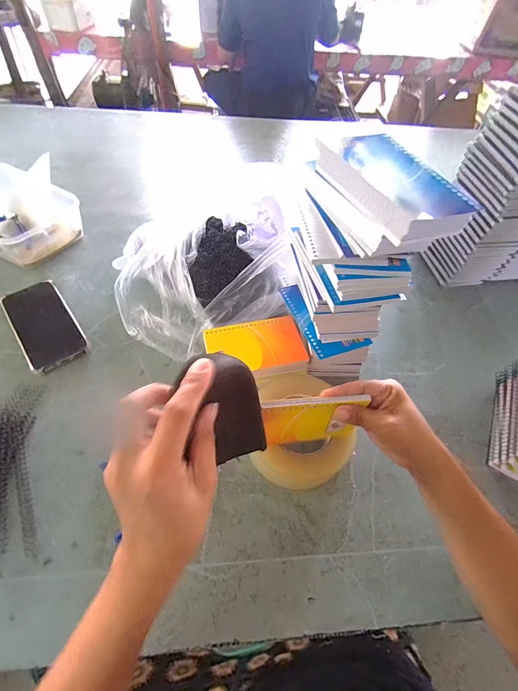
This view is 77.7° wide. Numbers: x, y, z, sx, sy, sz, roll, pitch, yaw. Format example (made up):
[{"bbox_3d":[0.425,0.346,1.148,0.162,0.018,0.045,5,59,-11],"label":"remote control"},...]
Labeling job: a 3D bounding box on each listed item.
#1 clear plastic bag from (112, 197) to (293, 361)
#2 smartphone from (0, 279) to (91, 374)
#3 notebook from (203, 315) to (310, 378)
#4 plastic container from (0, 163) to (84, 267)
[{"bbox_3d":[-0.088,-0.119,0.510,0.264,0.118,0.256,-10,56,-11],"label":"clear plastic bag"},{"bbox_3d":[-0.327,-0.032,0.490,0.079,0.016,0.171,-32,63,-23],"label":"smartphone"},{"bbox_3d":[-0.004,0.003,0.439,0.129,0.011,0.086,-11,56,-11],"label":"notebook"},{"bbox_3d":[-0.464,-0.242,0.590,0.243,0.078,0.162,29,58,16],"label":"plastic container"}]

